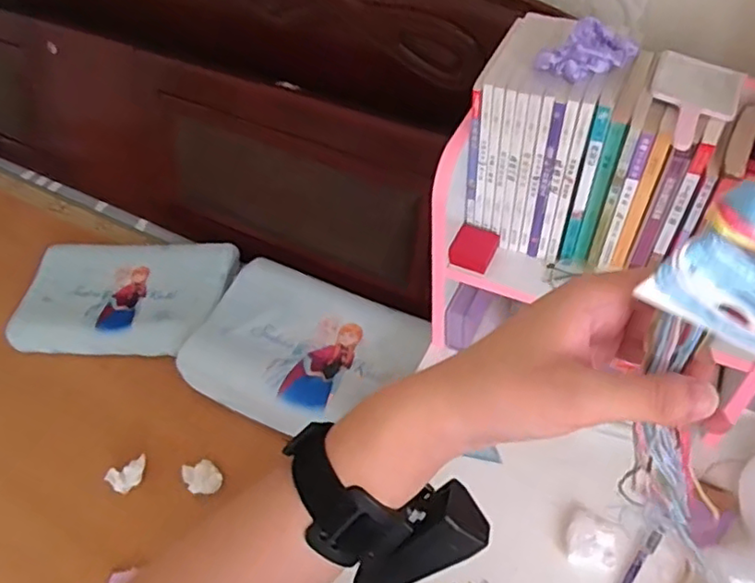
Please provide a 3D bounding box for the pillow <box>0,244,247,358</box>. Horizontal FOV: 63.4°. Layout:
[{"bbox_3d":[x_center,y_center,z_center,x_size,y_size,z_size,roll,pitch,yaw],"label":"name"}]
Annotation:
[{"bbox_3d":[-0.512,0.007,1.256,0.436,0.092,0.249,4,51,8],"label":"pillow"}]

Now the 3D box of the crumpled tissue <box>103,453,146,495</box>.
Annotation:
[{"bbox_3d":[-0.419,0.303,1.026,0.044,0.030,0.068,23,56,22],"label":"crumpled tissue"}]

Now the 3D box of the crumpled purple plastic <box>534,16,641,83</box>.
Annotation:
[{"bbox_3d":[0.224,-0.253,0.640,0.095,0.046,0.047,-21,52,-12],"label":"crumpled purple plastic"}]

